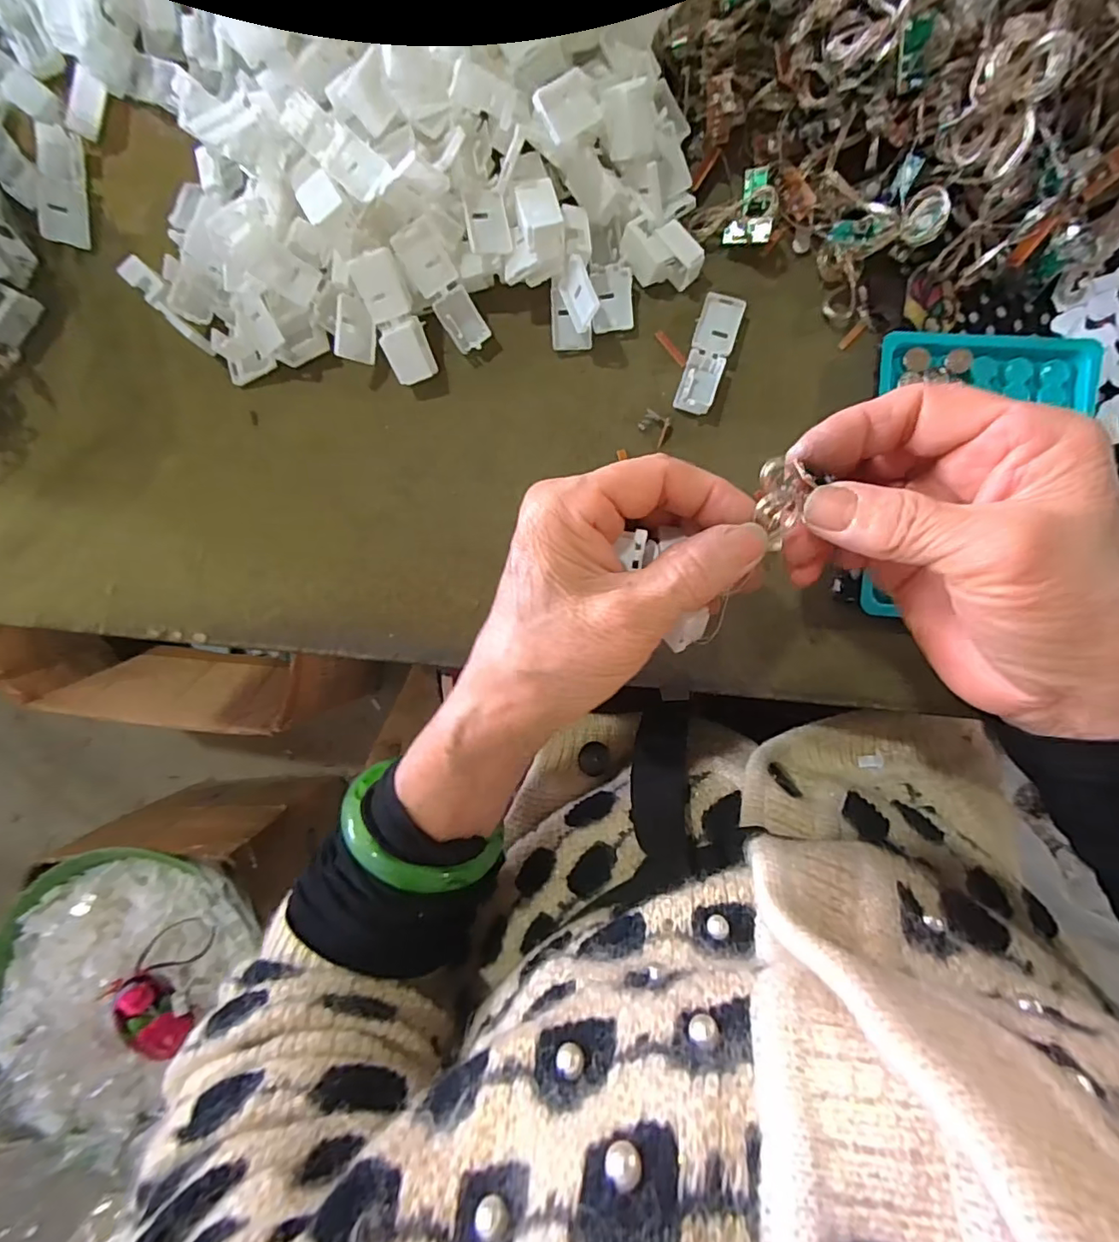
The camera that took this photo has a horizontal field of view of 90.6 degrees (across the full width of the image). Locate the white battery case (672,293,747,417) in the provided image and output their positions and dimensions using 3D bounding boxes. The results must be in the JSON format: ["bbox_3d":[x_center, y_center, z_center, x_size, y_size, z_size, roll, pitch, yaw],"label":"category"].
[{"bbox_3d":[0.073,-0.129,0.268,0.020,0.012,0.058,18,94,4],"label":"white battery case"}]

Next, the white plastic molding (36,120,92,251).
[{"bbox_3d":[-0.259,-0.226,0.290,0.020,0.008,0.055,0,95,-38],"label":"white plastic molding"}]

